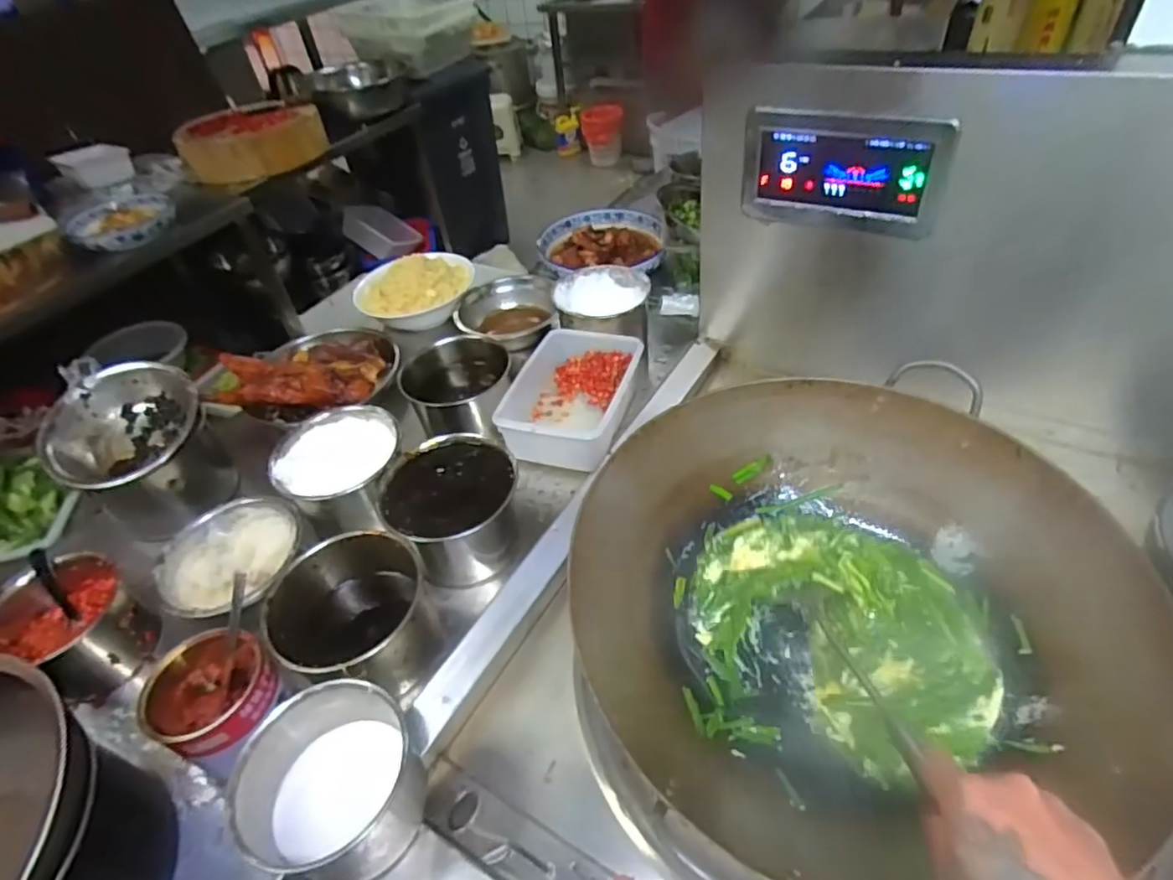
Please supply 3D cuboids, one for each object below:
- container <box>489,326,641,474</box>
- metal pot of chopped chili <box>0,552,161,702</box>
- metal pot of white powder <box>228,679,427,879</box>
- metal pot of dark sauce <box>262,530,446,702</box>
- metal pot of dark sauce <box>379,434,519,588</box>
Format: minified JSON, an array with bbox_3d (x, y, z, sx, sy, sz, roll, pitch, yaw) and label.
[{"bbox_3d":[-0.019,-0.053,0.892,0.160,0.089,0.220,9,47,16],"label":"container"},{"bbox_3d":[-0.568,0.209,0.706,0.130,0.117,0.127,-4,44,4],"label":"metal pot of chopped chili"},{"bbox_3d":[-0.210,0.294,0.532,0.138,0.109,0.132,-4,44,4],"label":"metal pot of white powder"},{"bbox_3d":[-0.237,0.195,0.643,0.151,0.108,0.158,-4,44,4],"label":"metal pot of dark sauce"},{"bbox_3d":[-0.158,0.091,0.758,0.154,0.129,0.148,-31,49,-22],"label":"metal pot of dark sauce"}]

